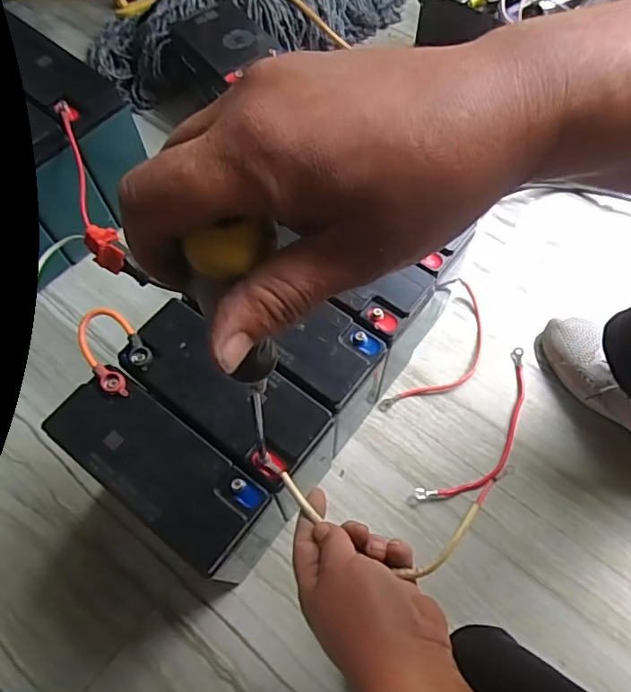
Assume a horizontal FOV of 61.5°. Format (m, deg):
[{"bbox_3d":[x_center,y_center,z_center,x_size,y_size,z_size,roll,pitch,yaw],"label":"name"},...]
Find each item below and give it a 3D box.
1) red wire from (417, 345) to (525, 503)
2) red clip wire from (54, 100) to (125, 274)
[{"bbox_3d":[0.196,0.095,0.587,0.060,0.015,0.218,36,72,15],"label":"red wire"},{"bbox_3d":[-0.245,-0.172,0.573,0.036,0.029,0.196,-17,81,-7],"label":"red clip wire"}]

